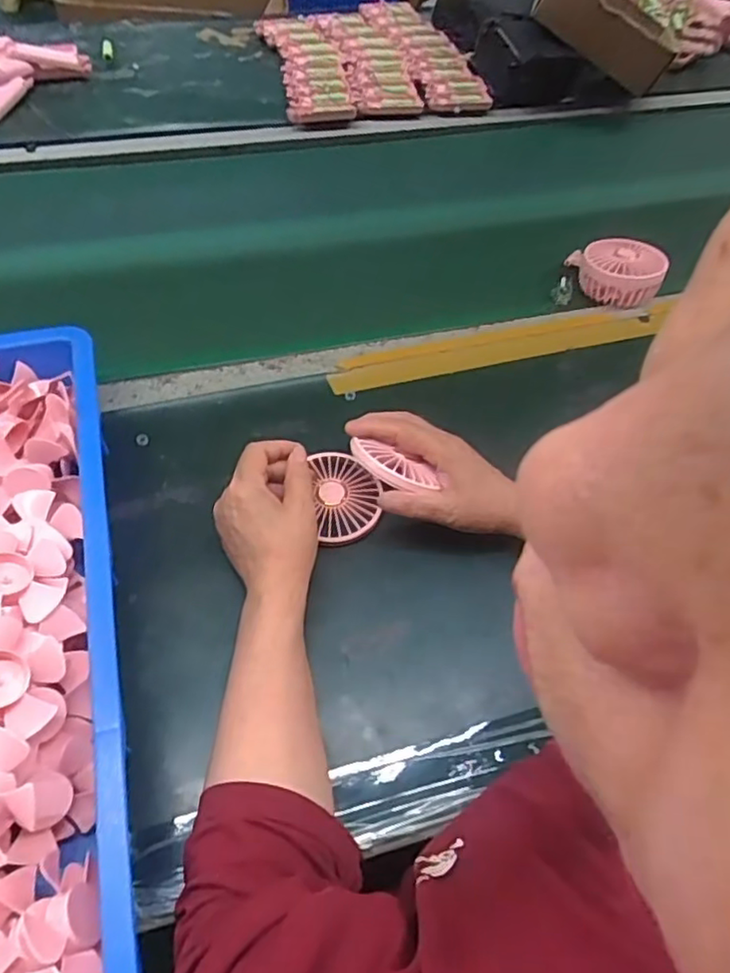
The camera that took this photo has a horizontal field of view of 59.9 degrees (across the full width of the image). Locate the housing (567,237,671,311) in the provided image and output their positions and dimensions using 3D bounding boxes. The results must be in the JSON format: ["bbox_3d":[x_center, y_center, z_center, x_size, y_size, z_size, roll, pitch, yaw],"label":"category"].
[{"bbox_3d":[0.280,-0.239,0.706,0.090,0.044,0.084,-4,54,-7],"label":"housing"}]

